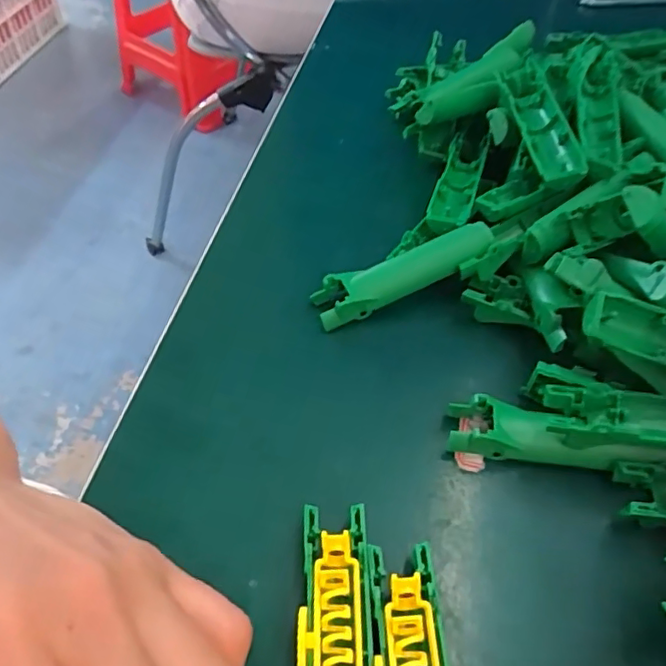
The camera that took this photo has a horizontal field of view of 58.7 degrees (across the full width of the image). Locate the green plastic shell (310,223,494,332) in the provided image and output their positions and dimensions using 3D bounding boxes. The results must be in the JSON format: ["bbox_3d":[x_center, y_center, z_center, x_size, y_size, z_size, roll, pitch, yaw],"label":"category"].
[{"bbox_3d":[0.029,-0.025,0.242,0.077,0.011,0.018,-25,55,-5],"label":"green plastic shell"}]

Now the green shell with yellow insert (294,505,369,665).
[{"bbox_3d":[0.000,0.086,0.159,0.019,0.018,0.075,1,51,-2],"label":"green shell with yellow insert"}]

